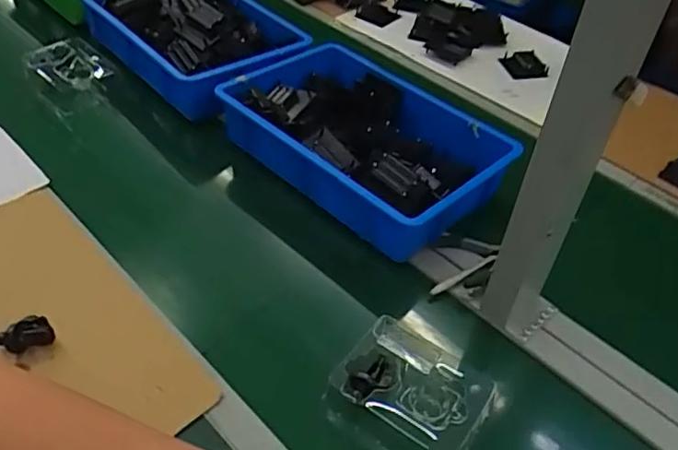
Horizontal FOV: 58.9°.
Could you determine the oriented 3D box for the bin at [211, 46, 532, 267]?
[{"bbox_3d":[0.038,-0.140,0.945,0.279,0.098,0.442,-33,57,-30],"label":"bin"}]

